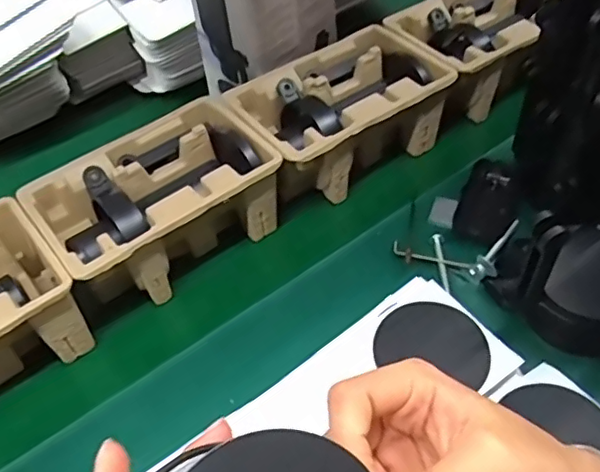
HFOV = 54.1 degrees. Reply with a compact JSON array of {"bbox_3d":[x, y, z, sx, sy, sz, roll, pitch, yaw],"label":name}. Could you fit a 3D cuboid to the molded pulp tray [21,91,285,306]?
[{"bbox_3d":[-0.145,-0.032,0.606,0.219,0.097,0.147,-31,54,-22],"label":"molded pulp tray"}]

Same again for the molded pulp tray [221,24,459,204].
[{"bbox_3d":[0.045,-0.137,0.679,0.227,0.098,0.151,-26,53,-19],"label":"molded pulp tray"}]

